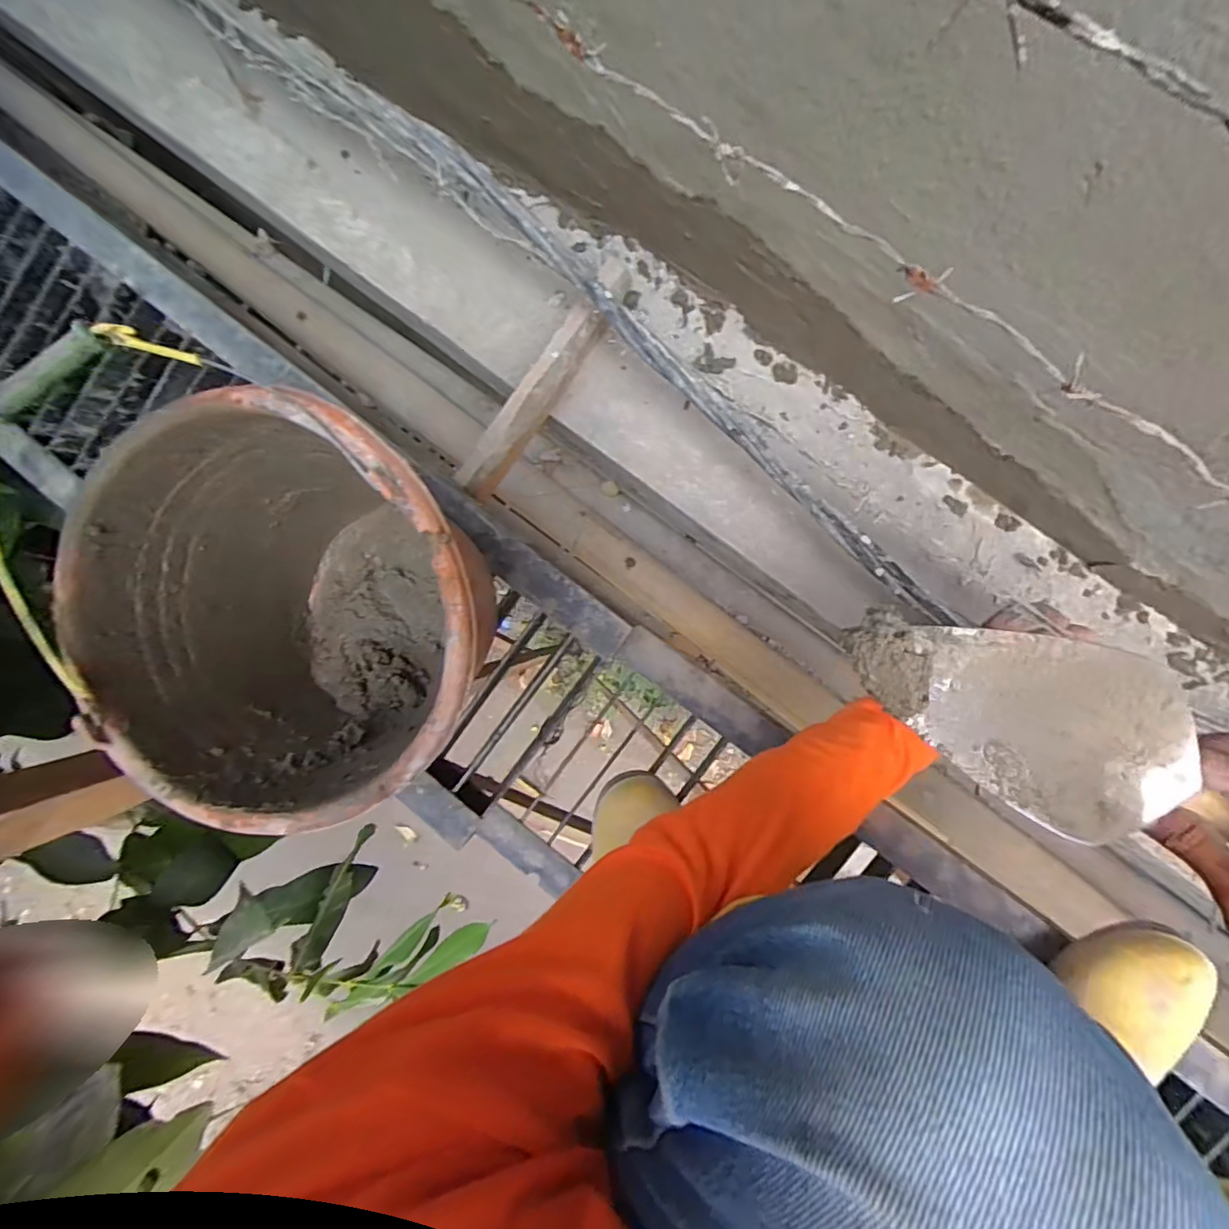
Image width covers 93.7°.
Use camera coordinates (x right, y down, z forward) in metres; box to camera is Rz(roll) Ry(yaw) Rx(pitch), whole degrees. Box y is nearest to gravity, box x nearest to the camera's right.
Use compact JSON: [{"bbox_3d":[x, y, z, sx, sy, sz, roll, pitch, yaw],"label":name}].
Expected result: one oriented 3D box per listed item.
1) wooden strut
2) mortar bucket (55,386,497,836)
[{"bbox_3d":[-0.090,-0.229,0.630,0.035,0.056,0.229,37,97,5],"label":"wooden strut"},{"bbox_3d":[-0.221,-0.006,0.450,0.291,0.211,0.258,1,93,8],"label":"mortar bucket"}]

